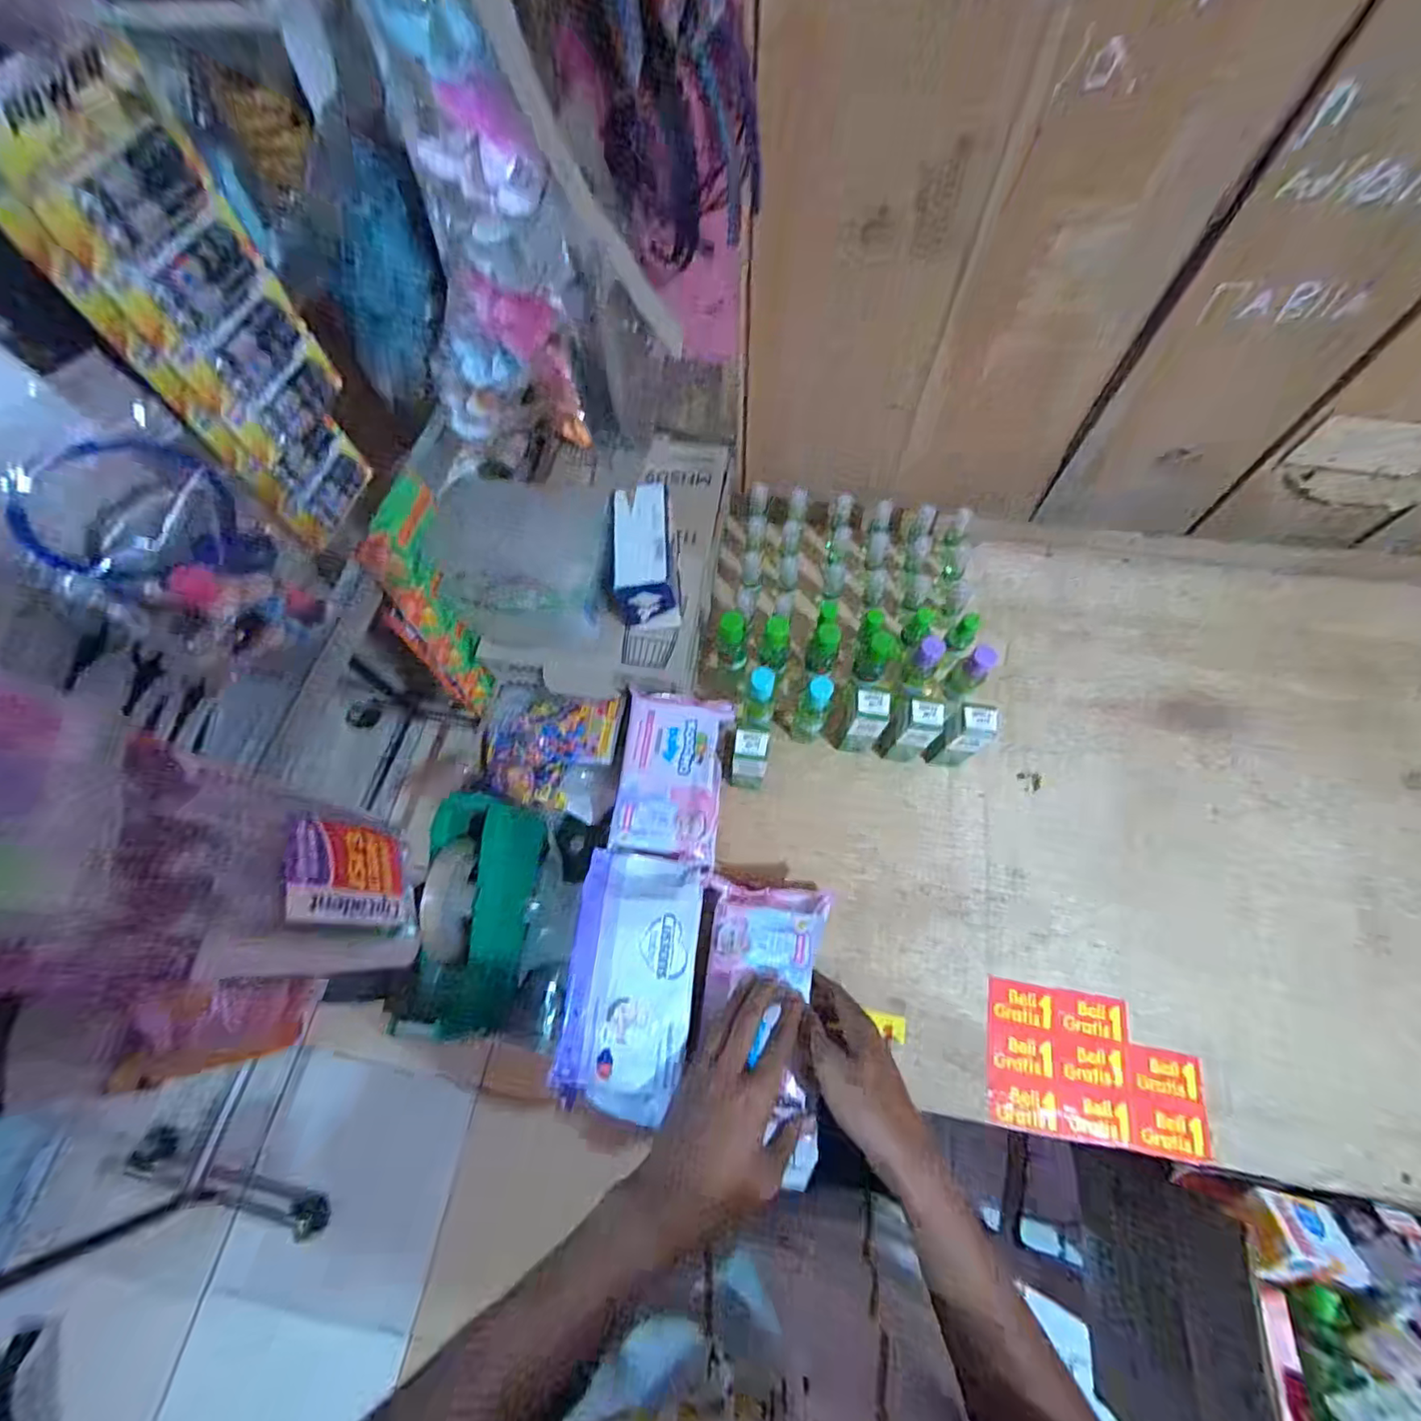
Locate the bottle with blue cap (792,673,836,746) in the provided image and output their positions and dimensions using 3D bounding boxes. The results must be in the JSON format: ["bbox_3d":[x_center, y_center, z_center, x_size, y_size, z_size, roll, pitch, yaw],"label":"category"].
[{"bbox_3d":[0.101,0.001,0.594,0.027,0.105,0.028,15,69,6],"label":"bottle with blue cap"}]

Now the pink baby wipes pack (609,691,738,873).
[{"bbox_3d":[-0.035,0.060,0.568,0.096,0.034,0.158,7,68,6],"label":"pink baby wipes pack"}]

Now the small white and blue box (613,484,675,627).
[{"bbox_3d":[-0.062,-0.144,0.574,0.058,0.072,0.120,-5,67,1],"label":"small white and blue box"}]

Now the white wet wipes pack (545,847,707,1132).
[{"bbox_3d":[-0.061,0.208,0.480,0.094,0.042,0.179,5,68,5],"label":"white wet wipes pack"}]

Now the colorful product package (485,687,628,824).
[{"bbox_3d":[-0.162,0.038,0.605,0.135,0.042,0.124,8,68,3],"label":"colorful product package"}]

